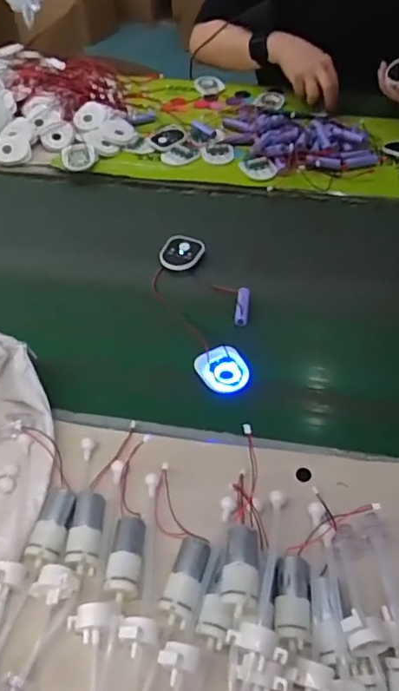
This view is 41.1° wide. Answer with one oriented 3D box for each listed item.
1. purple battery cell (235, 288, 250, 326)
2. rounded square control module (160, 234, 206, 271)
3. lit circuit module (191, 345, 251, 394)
[{"bbox_3d":[0.048,-0.044,0.604,0.014,0.013,0.053,5,51,6],"label":"purple battery cell"},{"bbox_3d":[-0.025,-0.119,0.677,0.055,0.012,0.056,22,55,19],"label":"rounded square control module"},{"bbox_3d":[0.026,0.025,0.552,0.048,0.007,0.057,-22,53,-15],"label":"lit circuit module"}]

